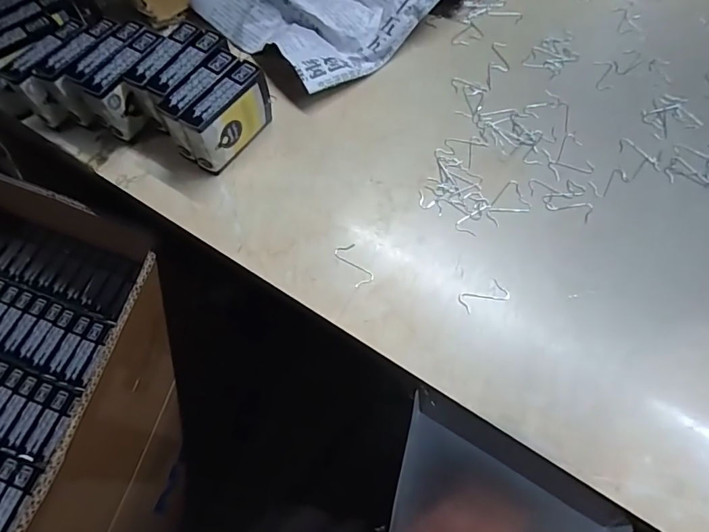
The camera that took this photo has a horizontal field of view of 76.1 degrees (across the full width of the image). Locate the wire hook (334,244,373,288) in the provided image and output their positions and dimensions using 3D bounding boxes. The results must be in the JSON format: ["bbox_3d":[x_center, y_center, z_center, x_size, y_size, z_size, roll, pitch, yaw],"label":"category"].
[{"bbox_3d":[0.000,-0.001,0.333,0.016,0.004,0.035,-27,67,-11],"label":"wire hook"}]

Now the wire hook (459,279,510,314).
[{"bbox_3d":[0.093,0.021,0.323,0.035,0.004,0.018,-23,67,-9],"label":"wire hook"}]

